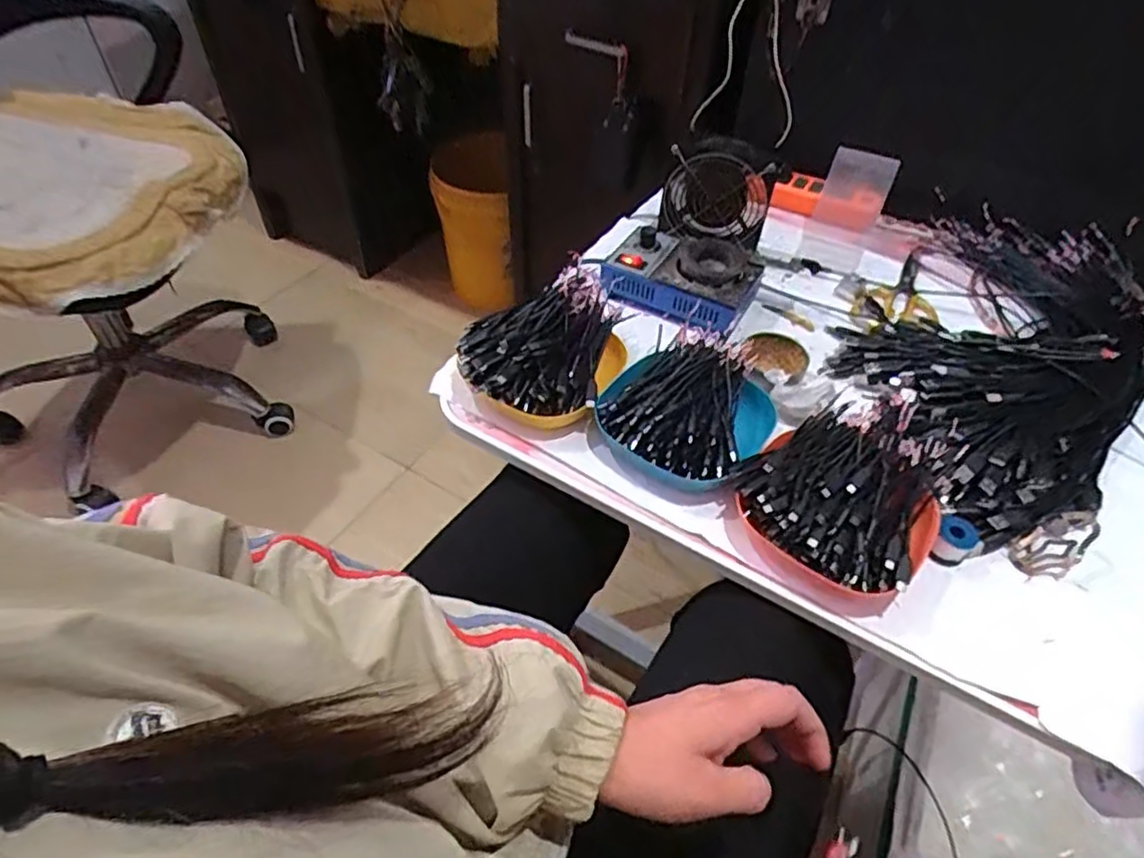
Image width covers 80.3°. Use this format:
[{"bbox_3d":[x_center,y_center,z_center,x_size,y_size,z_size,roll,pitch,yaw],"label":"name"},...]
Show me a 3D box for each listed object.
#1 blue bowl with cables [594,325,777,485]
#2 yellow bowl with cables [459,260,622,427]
[{"bbox_3d":[0.107,-0.022,0.602,0.137,0.062,0.164,23,52,18],"label":"blue bowl with cables"},{"bbox_3d":[-0.023,-0.073,0.646,0.137,0.080,0.172,17,50,13],"label":"yellow bowl with cables"}]

